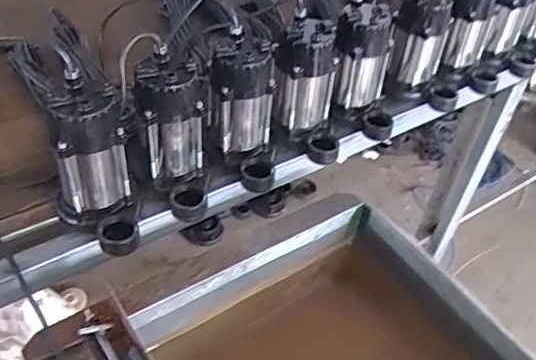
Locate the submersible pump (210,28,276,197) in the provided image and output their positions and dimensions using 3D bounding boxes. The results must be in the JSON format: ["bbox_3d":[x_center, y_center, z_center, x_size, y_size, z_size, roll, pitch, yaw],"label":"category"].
[{"bbox_3d":[-0.034,-0.101,0.875,0.094,0.193,0.141,-4,45,-12],"label":"submersible pump"}]

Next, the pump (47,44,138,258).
[{"bbox_3d":[-0.240,-0.014,0.761,0.116,0.210,0.144,-4,45,-12],"label":"pump"}]

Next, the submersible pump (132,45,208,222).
[{"bbox_3d":[-0.139,-0.059,0.809,0.097,0.195,0.144,-4,45,-12],"label":"submersible pump"}]

